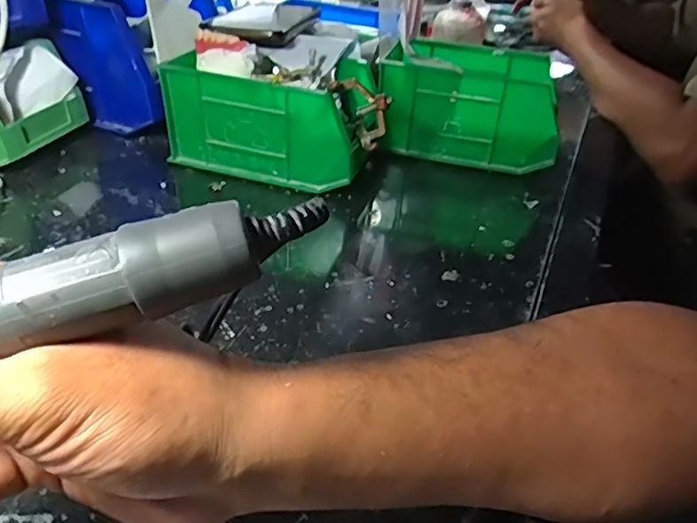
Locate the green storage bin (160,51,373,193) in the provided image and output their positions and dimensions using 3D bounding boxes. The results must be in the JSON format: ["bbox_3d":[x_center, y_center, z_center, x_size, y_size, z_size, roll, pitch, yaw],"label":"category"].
[{"bbox_3d":[-0.063,-0.128,0.510,0.167,0.091,0.097,14,36,13],"label":"green storage bin"}]

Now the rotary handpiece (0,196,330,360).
[{"bbox_3d":[-0.090,0.013,0.160,0.173,0.021,0.019,-17,39,-7],"label":"rotary handpiece"}]

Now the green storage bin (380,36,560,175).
[{"bbox_3d":[0.118,-0.151,0.561,0.161,0.092,0.106,13,36,11],"label":"green storage bin"}]

